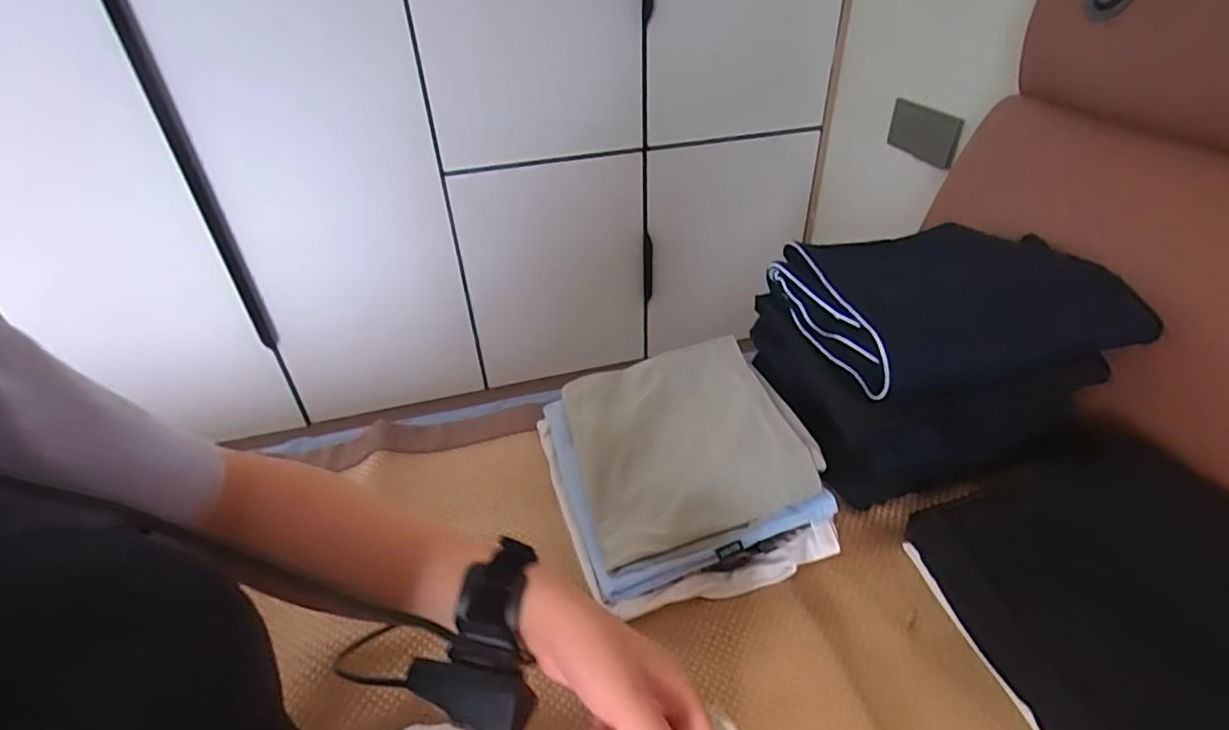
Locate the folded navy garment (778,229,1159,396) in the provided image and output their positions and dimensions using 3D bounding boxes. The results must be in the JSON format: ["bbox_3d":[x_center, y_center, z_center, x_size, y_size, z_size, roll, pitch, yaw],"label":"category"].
[{"bbox_3d":[0.336,-0.074,0.636,0.283,0.080,0.249,-7,37,-5],"label":"folded navy garment"}]

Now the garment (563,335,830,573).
[{"bbox_3d":[0.060,0.068,0.631,0.207,0.022,0.264,-24,39,3],"label":"garment"}]

